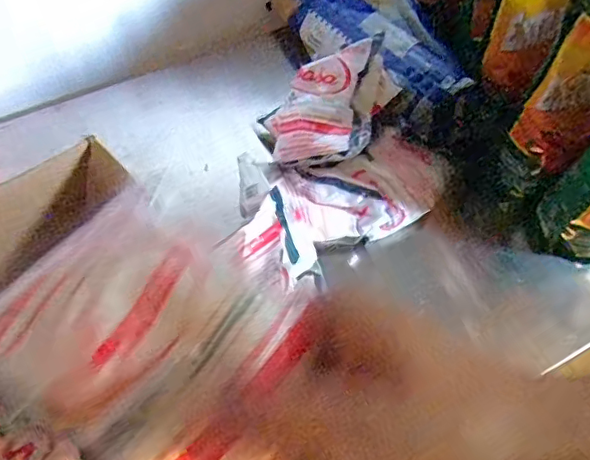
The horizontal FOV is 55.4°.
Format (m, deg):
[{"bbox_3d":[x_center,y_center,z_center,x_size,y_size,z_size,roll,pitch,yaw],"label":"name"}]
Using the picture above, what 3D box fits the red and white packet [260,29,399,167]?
[{"bbox_3d":[0.037,-0.123,0.546,0.103,0.045,0.141,24,84,18],"label":"red and white packet"}]

